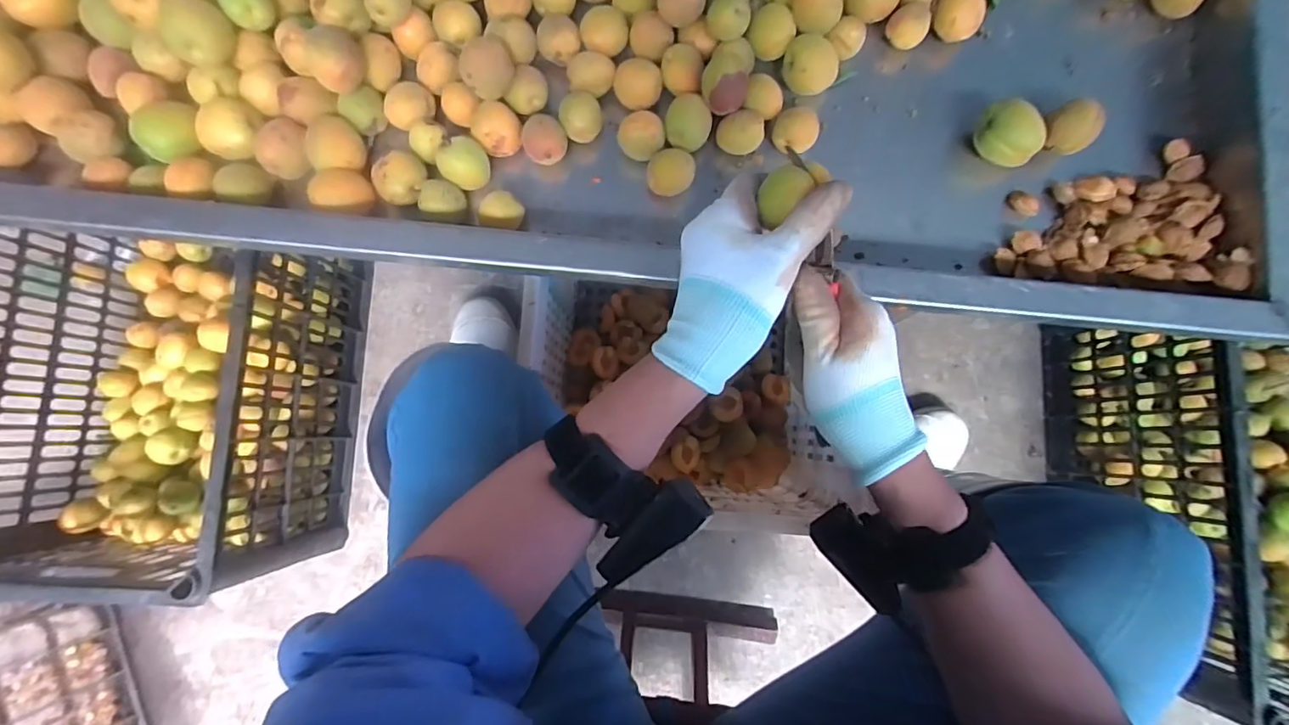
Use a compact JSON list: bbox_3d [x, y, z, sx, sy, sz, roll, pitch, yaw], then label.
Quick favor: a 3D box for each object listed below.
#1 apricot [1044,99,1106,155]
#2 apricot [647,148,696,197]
[{"bbox_3d":[0.335,-0.184,0.441,0.031,0.038,0.038,-34,84,-5],"label":"apricot"},{"bbox_3d":[0.021,-0.149,0.447,0.036,0.029,0.031,6,82,0],"label":"apricot"}]

